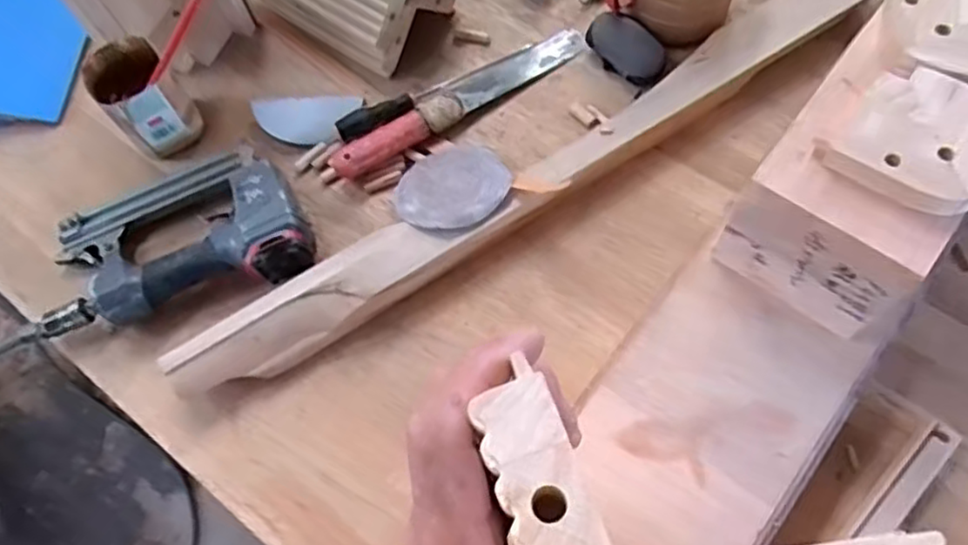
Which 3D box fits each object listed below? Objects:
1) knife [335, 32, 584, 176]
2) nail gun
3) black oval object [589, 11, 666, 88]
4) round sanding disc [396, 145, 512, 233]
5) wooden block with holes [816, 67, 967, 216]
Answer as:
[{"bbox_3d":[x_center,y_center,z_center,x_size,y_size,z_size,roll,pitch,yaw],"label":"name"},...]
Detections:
[{"bbox_3d":[-0.022,-0.179,0.717,0.295,0.026,0.039,-33,69,-11],"label":"knife"},{"bbox_3d":[-0.295,-0.039,0.659,0.252,0.069,0.158,-16,67,-4],"label":"nail gun"},{"bbox_3d":[0.151,-0.237,0.735,0.091,0.024,0.053,43,105,16],"label":"black oval object"},{"bbox_3d":[-0.032,-0.085,0.669,0.106,0.012,0.114,-10,44,10],"label":"round sanding disc"},{"bbox_3d":[0.288,-0.085,0.449,0.103,0.016,0.092,-42,71,-14],"label":"wooden block with holes"}]

